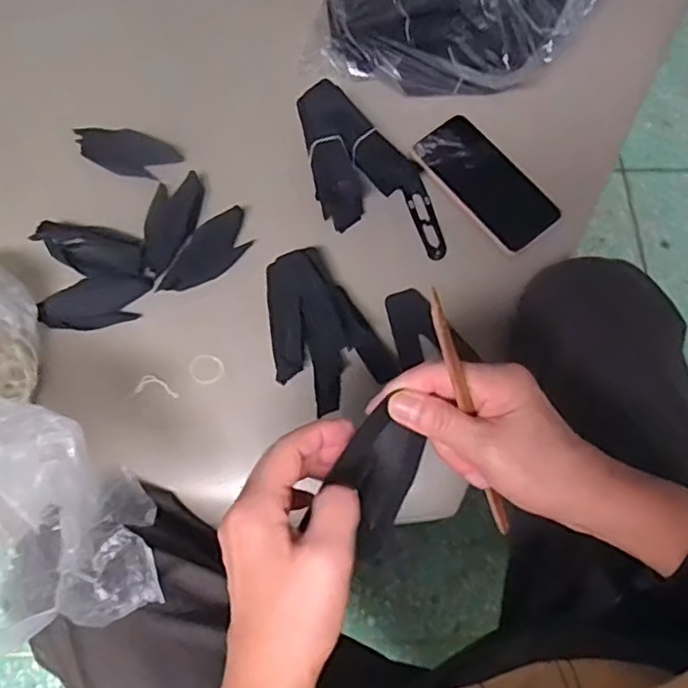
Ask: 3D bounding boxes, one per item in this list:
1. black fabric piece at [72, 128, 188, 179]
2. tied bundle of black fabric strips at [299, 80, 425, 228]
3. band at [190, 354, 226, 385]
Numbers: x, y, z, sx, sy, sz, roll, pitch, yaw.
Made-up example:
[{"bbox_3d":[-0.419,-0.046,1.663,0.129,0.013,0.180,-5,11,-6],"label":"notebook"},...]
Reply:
[{"bbox_3d":[-0.220,-0.193,0.626,0.097,0.030,0.039,16,73,4],"label":"black fabric piece"},{"bbox_3d":[0.007,-0.188,0.600,0.106,0.067,0.116,-35,76,-11],"label":"tied bundle of black fabric strips"},{"bbox_3d":[-0.126,0.023,0.571,0.033,0.005,0.028,6,72,1],"label":"band"}]

